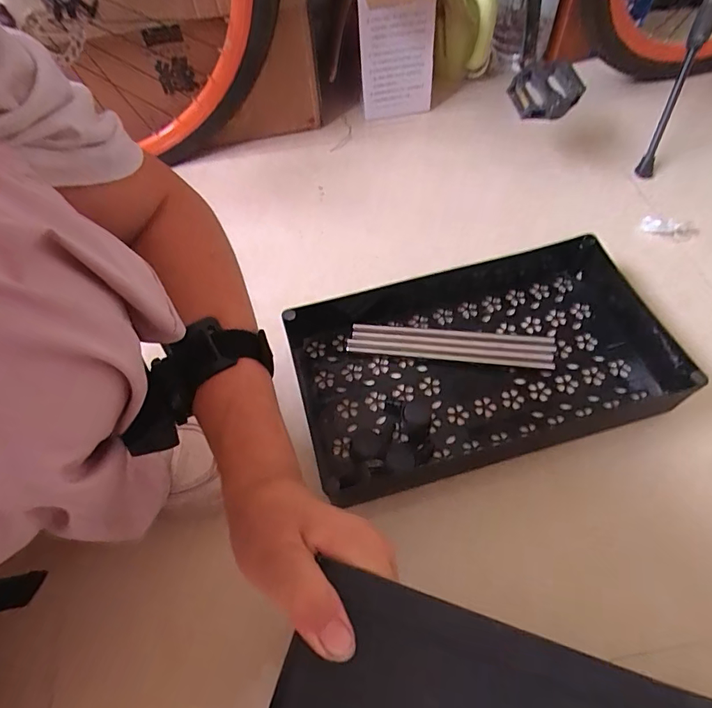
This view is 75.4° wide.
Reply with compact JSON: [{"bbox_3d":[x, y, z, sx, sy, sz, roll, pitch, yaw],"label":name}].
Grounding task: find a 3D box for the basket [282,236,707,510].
[{"bbox_3d":[0.152,-0.013,0.543,0.441,0.069,0.268,-16,58,-5],"label":"basket"}]

